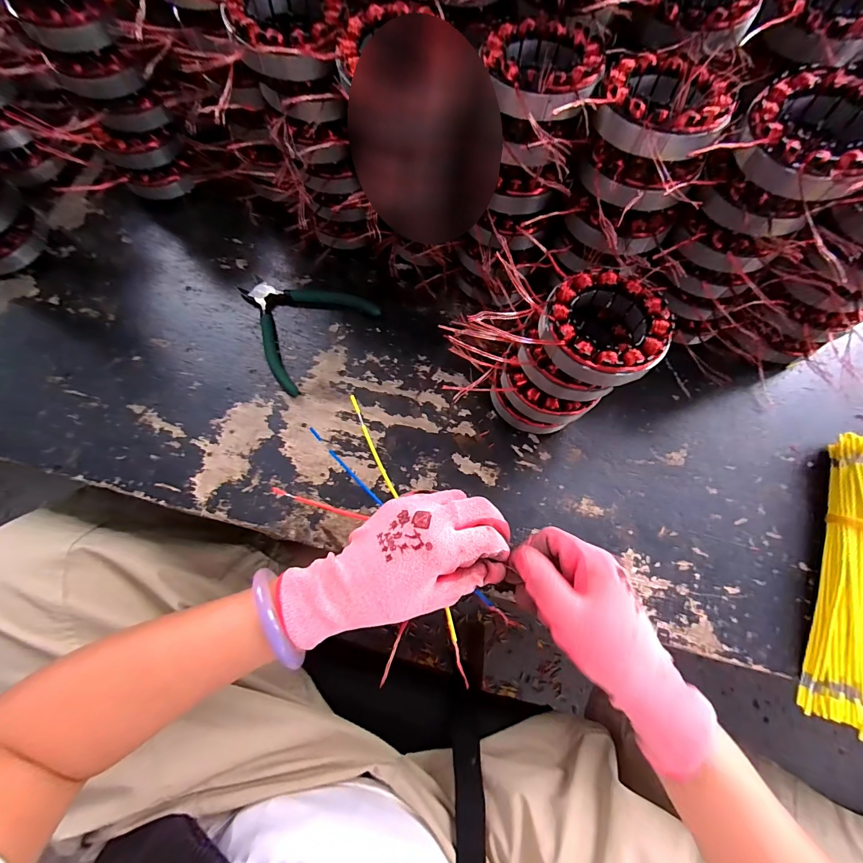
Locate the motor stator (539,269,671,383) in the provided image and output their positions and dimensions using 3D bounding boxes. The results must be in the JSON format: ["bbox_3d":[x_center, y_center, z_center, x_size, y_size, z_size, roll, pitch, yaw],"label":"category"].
[{"bbox_3d":[0.124,-0.077,0.267,0.089,0.022,0.085,0,73,-1],"label":"motor stator"}]

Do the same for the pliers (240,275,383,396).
[{"bbox_3d":[-0.146,-0.123,0.393,0.129,0.012,0.130,38,77,10],"label":"pliers"}]

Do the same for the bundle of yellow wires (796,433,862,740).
[{"bbox_3d":[0.367,0.120,0.311,0.071,0.033,0.238,22,74,6],"label":"bundle of yellow wires"}]

